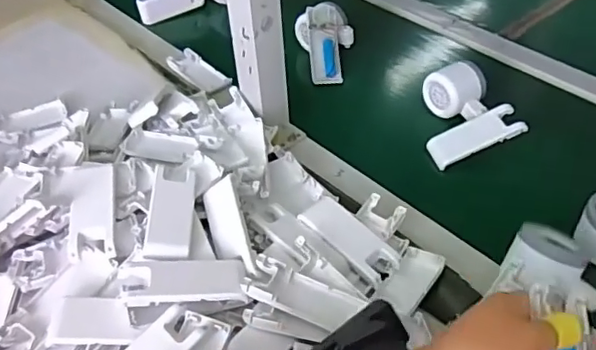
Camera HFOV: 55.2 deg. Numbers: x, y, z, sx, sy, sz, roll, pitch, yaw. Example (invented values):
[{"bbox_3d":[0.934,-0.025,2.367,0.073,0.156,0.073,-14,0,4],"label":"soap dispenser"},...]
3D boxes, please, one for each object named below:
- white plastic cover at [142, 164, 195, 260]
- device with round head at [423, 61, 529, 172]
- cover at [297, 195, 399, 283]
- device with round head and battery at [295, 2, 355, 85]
[{"bbox_3d":[-0.114,0.033,0.512,0.039,0.008,0.094,10,55,-12],"label":"white plastic cover"},{"bbox_3d":[0.190,-0.074,0.661,0.097,0.047,0.116,-11,45,-7],"label":"device with round head"},{"bbox_3d":[0.048,0.060,0.534,0.039,0.017,0.098,-36,53,-28],"label":"cover"},{"bbox_3d":[0.037,-0.182,0.779,0.076,0.066,0.109,-2,45,1],"label":"device with round head and battery"}]

